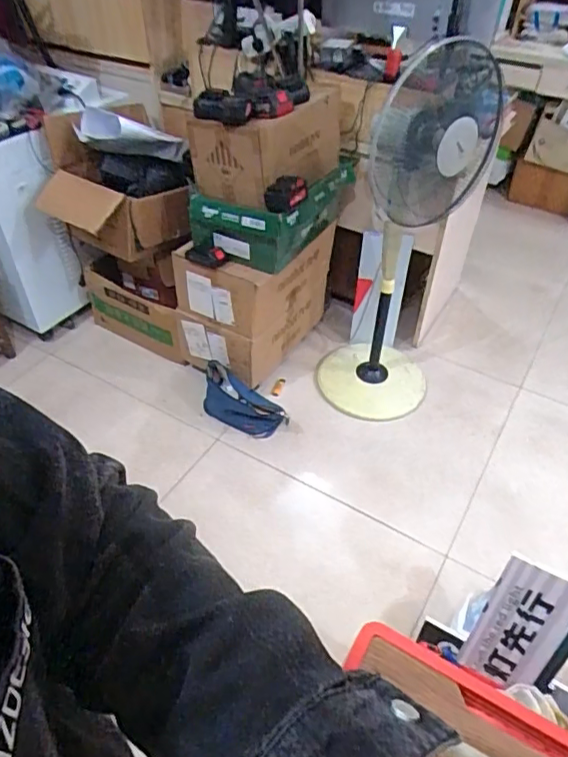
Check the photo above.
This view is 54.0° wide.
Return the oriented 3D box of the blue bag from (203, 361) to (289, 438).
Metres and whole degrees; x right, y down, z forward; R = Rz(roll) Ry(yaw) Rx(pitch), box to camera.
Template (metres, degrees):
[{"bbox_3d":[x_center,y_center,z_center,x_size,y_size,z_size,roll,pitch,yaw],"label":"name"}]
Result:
[{"bbox_3d":[-0.149,0.095,1.943,0.350,0.160,0.141,26,50,23],"label":"blue bag"}]

